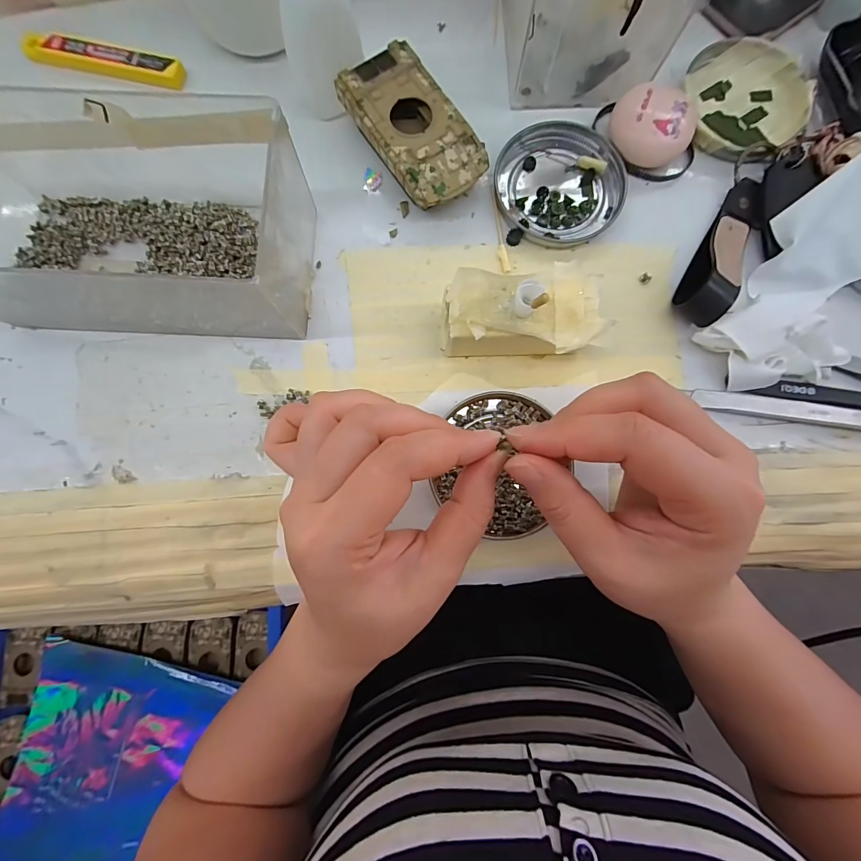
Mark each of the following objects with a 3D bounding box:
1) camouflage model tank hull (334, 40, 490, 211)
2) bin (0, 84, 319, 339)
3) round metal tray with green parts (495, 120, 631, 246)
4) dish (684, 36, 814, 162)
[{"bbox_3d":[-0.010,-0.177,0.237,0.054,0.026,0.095,-34,84,-4],"label":"camouflage model tank hull"},{"bbox_3d":[-0.164,-0.105,0.205,0.168,0.071,0.090,5,83,1],"label":"bin"},{"bbox_3d":[0.080,-0.155,0.244,0.077,0.008,0.075,0,83,0],"label":"round metal tray with green parts"},{"bbox_3d":[0.202,-0.213,0.251,0.075,0.013,0.079,0,83,0],"label":"dish"}]

